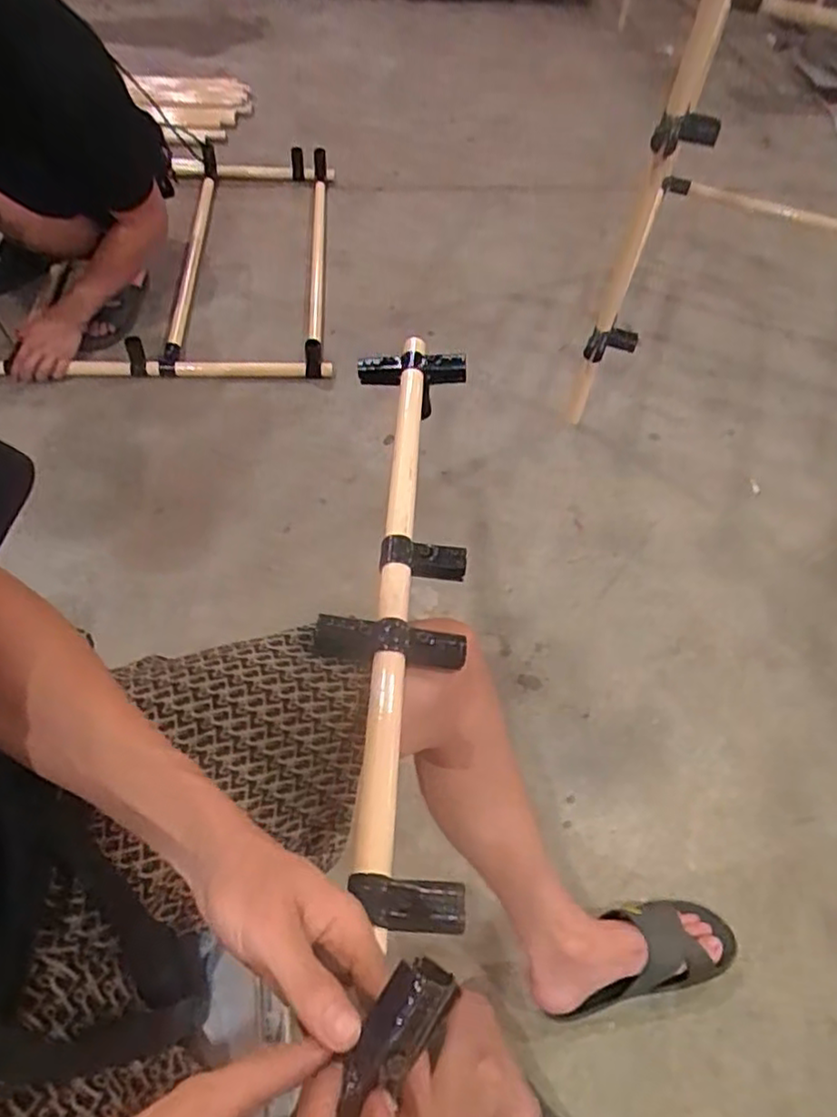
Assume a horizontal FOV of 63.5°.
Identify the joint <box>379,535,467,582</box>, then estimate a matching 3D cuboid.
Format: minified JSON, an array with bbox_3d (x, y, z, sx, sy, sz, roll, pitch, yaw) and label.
[{"bbox_3d":[0.004,0.003,0.652,0.082,0.034,0.034,7,55,1],"label":"joint"}]

